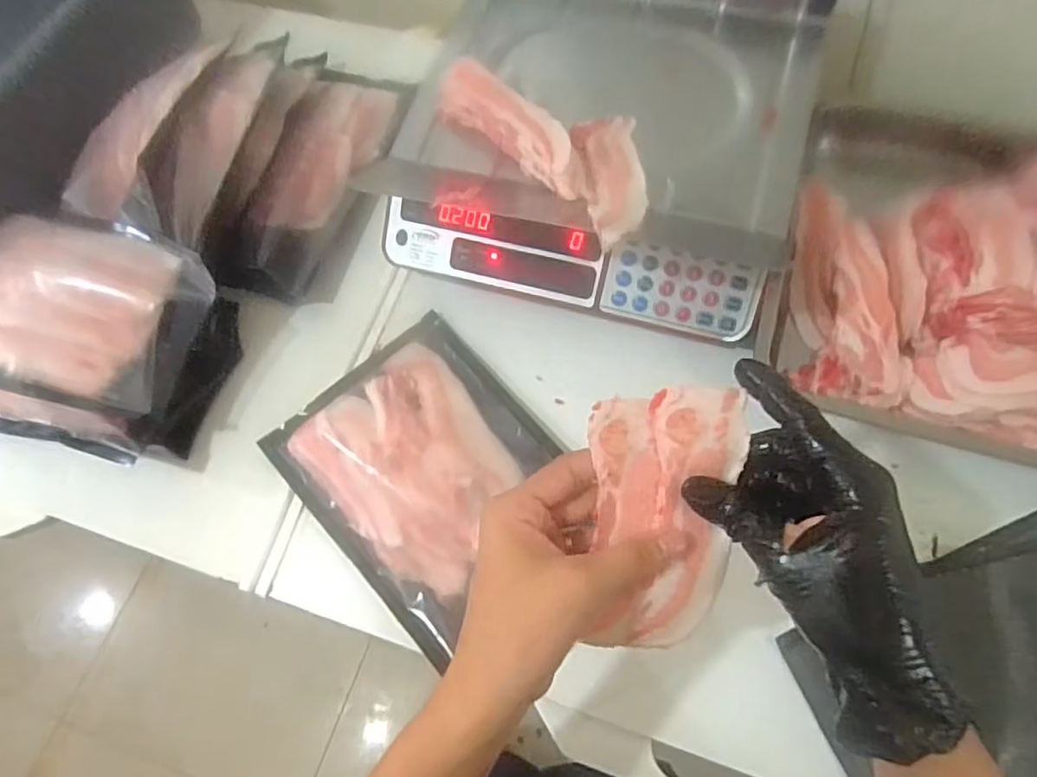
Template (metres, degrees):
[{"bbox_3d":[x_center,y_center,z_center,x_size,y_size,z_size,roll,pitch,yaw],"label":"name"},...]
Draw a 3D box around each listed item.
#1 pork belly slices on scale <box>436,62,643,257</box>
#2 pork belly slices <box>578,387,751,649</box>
[{"bbox_3d":[0.042,-0.215,0.548,0.124,0.042,0.240,-36,68,-12],"label":"pork belly slices on scale"},{"bbox_3d":[0.079,0.075,0.365,0.081,0.016,0.150,3,93,0],"label":"pork belly slices"}]

